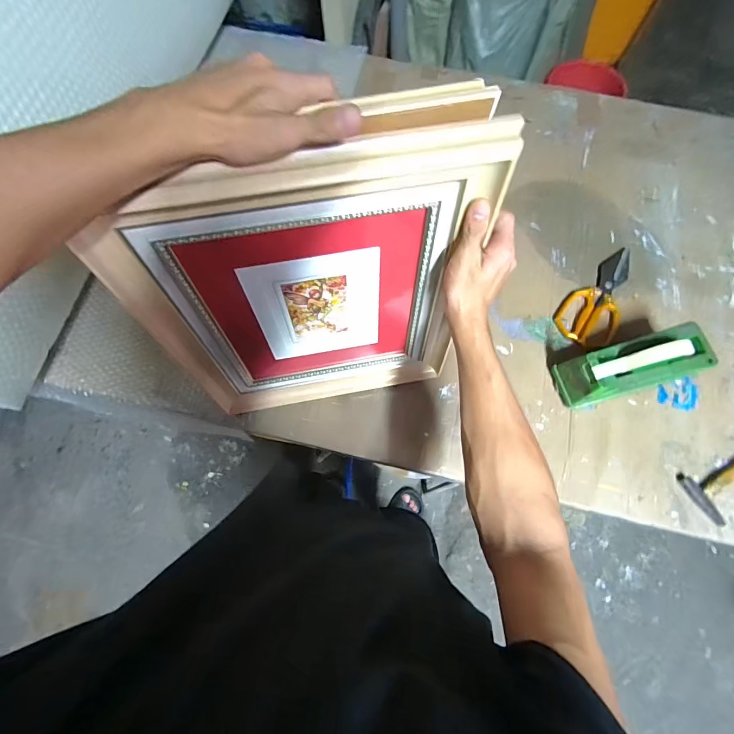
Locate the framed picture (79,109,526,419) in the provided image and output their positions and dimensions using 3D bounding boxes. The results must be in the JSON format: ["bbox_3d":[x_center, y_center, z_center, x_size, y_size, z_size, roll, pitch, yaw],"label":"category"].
[{"bbox_3d":[-0.056,-0.061,0.461,0.353,0.406,0.029,-11,64,-4],"label":"framed picture"}]

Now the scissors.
[{"bbox_3d":[0.427,-0.137,0.700,0.100,0.015,0.227,29,69,10],"label":"scissors"}]

